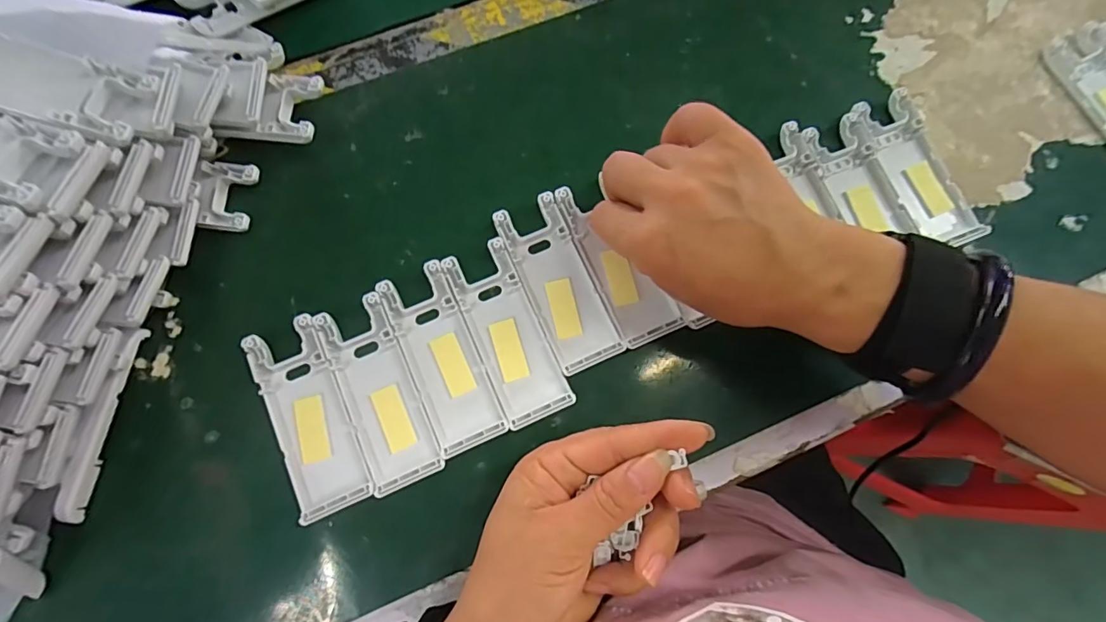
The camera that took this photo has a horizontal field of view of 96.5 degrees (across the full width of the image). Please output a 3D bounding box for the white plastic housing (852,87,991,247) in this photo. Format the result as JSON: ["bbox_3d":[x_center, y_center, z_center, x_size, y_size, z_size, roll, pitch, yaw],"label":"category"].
[{"bbox_3d":[0.226,-0.087,0.312,0.046,0.013,0.102,-19,79,-5],"label":"white plastic housing"}]

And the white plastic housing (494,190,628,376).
[{"bbox_3d":[0.004,-0.017,0.290,0.039,0.008,0.102,-25,80,-7],"label":"white plastic housing"}]

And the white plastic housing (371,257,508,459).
[{"bbox_3d":[-0.063,0.026,0.278,0.039,0.009,0.103,-24,80,-6],"label":"white plastic housing"}]

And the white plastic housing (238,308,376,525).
[{"bbox_3d":[-0.133,0.058,0.270,0.038,0.012,0.103,-23,80,-6],"label":"white plastic housing"}]

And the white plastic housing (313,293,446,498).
[{"bbox_3d":[-0.096,0.045,0.274,0.038,0.009,0.103,-24,80,-6],"label":"white plastic housing"}]

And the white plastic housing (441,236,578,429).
[{"bbox_3d":[-0.026,0.012,0.283,0.040,0.009,0.103,-22,80,-6],"label":"white plastic housing"}]

